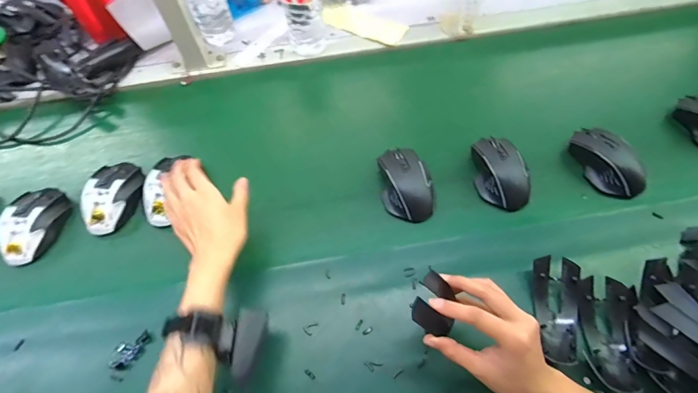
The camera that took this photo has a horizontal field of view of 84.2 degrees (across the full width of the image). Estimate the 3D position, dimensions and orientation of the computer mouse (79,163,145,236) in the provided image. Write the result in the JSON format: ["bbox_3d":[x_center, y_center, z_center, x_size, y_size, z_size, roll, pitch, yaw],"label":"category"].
[{"bbox_3d":[-0.348,-0.003,0.570,0.071,0.035,0.111,-6,59,0],"label":"computer mouse"}]

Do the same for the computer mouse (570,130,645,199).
[{"bbox_3d":[0.369,-0.053,0.550,0.056,0.039,0.112,-25,61,-11],"label":"computer mouse"}]

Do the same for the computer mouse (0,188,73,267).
[{"bbox_3d":[-0.457,0.037,0.555,0.067,0.034,0.114,10,60,9],"label":"computer mouse"}]

